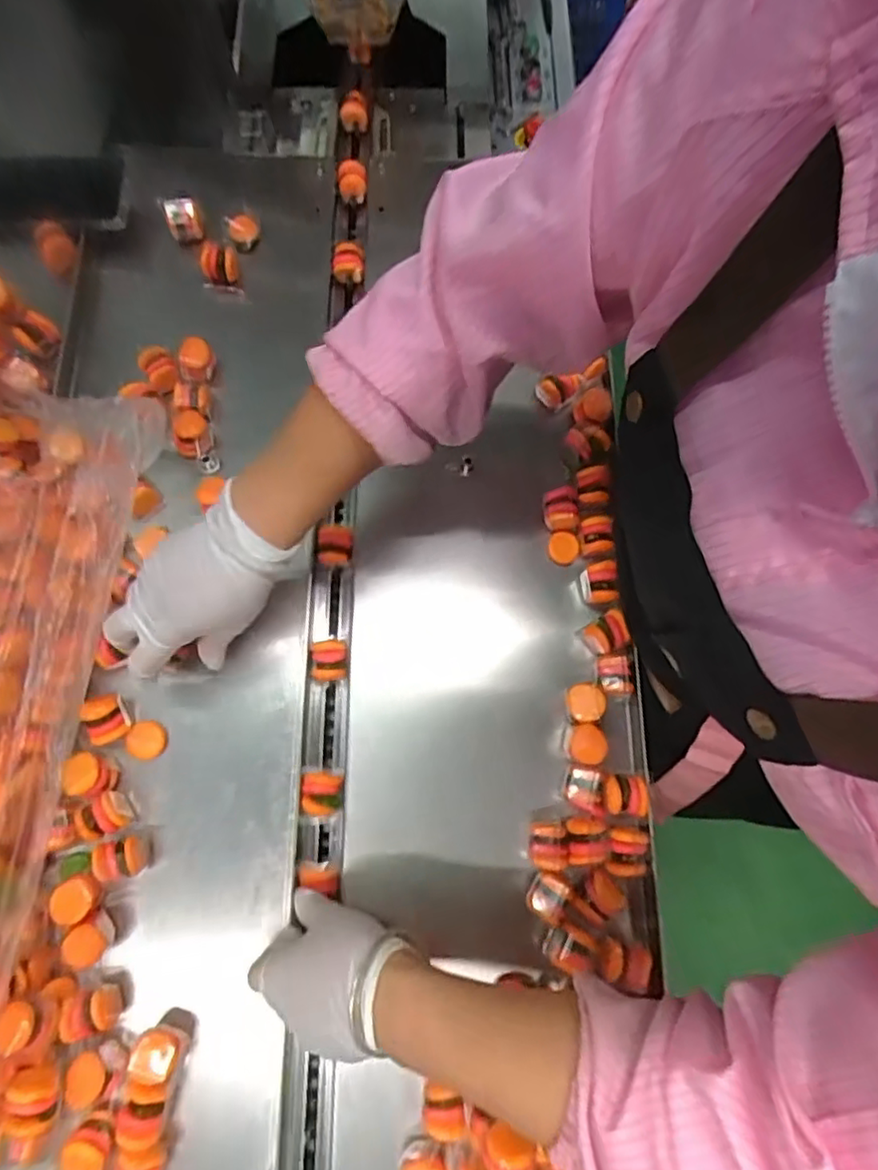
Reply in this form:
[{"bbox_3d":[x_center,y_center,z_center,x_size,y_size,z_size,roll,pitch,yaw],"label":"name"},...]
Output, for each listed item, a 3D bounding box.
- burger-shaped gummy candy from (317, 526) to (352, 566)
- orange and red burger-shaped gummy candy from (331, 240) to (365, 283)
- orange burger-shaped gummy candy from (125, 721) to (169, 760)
[{"bbox_3d":[-0.090,-0.033,0.537,0.027,0.025,0.032,8,76,1],"label":"burger-shaped gummy candy"},{"bbox_3d":[-0.091,-0.325,0.627,0.033,0.028,0.030,-11,76,-4],"label":"orange and red burger-shaped gummy candy"},{"bbox_3d":[-0.227,0.121,0.488,0.028,0.011,0.028,8,76,1],"label":"orange burger-shaped gummy candy"}]

